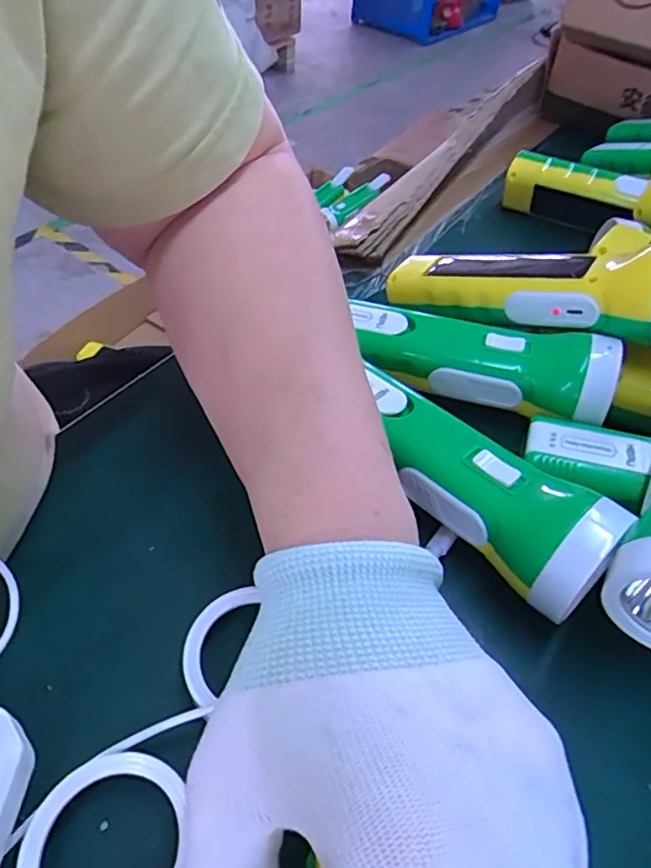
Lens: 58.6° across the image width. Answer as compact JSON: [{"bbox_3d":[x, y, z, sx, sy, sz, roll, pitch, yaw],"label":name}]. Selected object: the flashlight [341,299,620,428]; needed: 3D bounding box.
[{"bbox_3d":[0.080,-0.044,0.308,0.139,0.043,0.044,18,50,10],"label":"flashlight"}]

